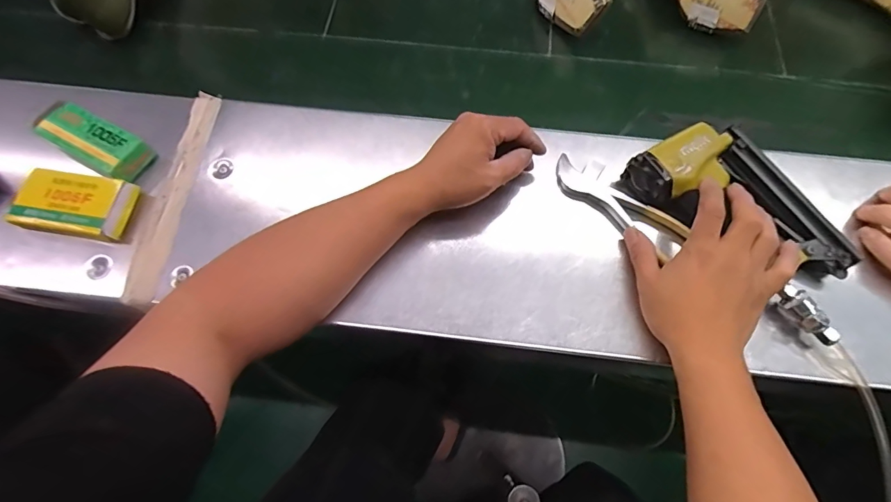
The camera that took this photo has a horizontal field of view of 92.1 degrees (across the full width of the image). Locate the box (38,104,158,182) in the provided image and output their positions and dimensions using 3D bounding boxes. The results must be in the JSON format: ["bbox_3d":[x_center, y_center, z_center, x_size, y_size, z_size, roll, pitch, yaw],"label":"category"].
[{"bbox_3d":[-0.380,-0.119,0.461,0.119,0.027,0.047,27,70,11],"label":"box"}]

